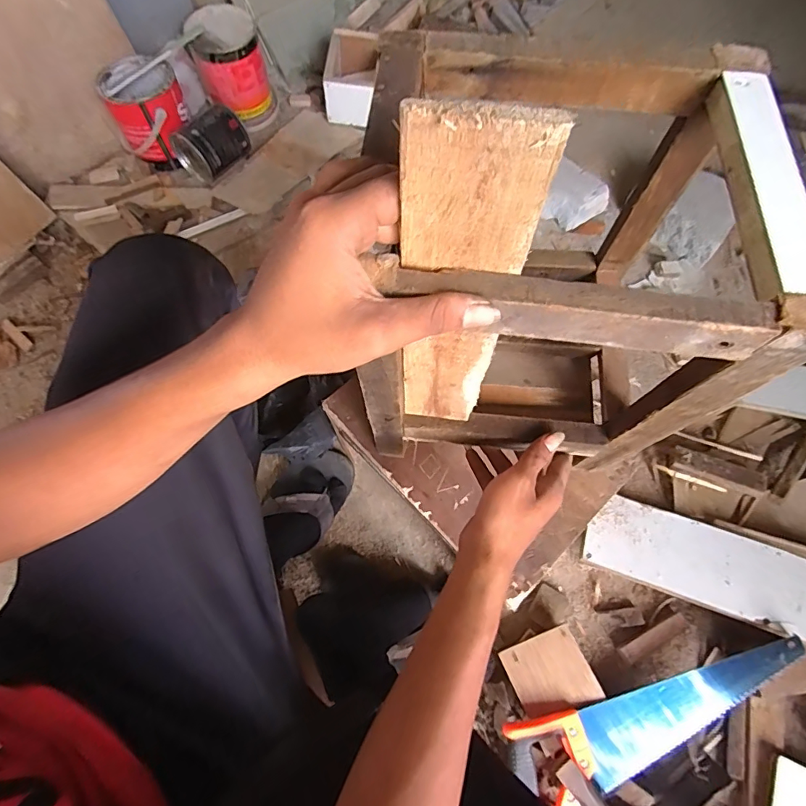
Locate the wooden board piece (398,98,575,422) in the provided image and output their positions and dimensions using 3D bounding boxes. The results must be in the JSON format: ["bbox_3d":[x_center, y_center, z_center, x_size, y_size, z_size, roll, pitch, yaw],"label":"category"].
[{"bbox_3d":[0.031,-0.048,0.296,0.061,0.290,0.008,7,67,4],"label":"wooden board piece"}]

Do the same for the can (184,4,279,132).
[{"bbox_3d":[-0.404,-0.794,1.083,0.153,0.191,0.161,-19,68,-9],"label":"can"}]

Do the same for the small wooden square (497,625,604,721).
[{"bbox_3d":[0.203,0.374,0.629,0.104,0.009,0.097,-28,69,3],"label":"small wooden square"}]

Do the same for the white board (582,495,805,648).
[{"bbox_3d":[0.480,0.245,0.664,0.401,0.013,0.126,19,59,12],"label":"white board"}]

